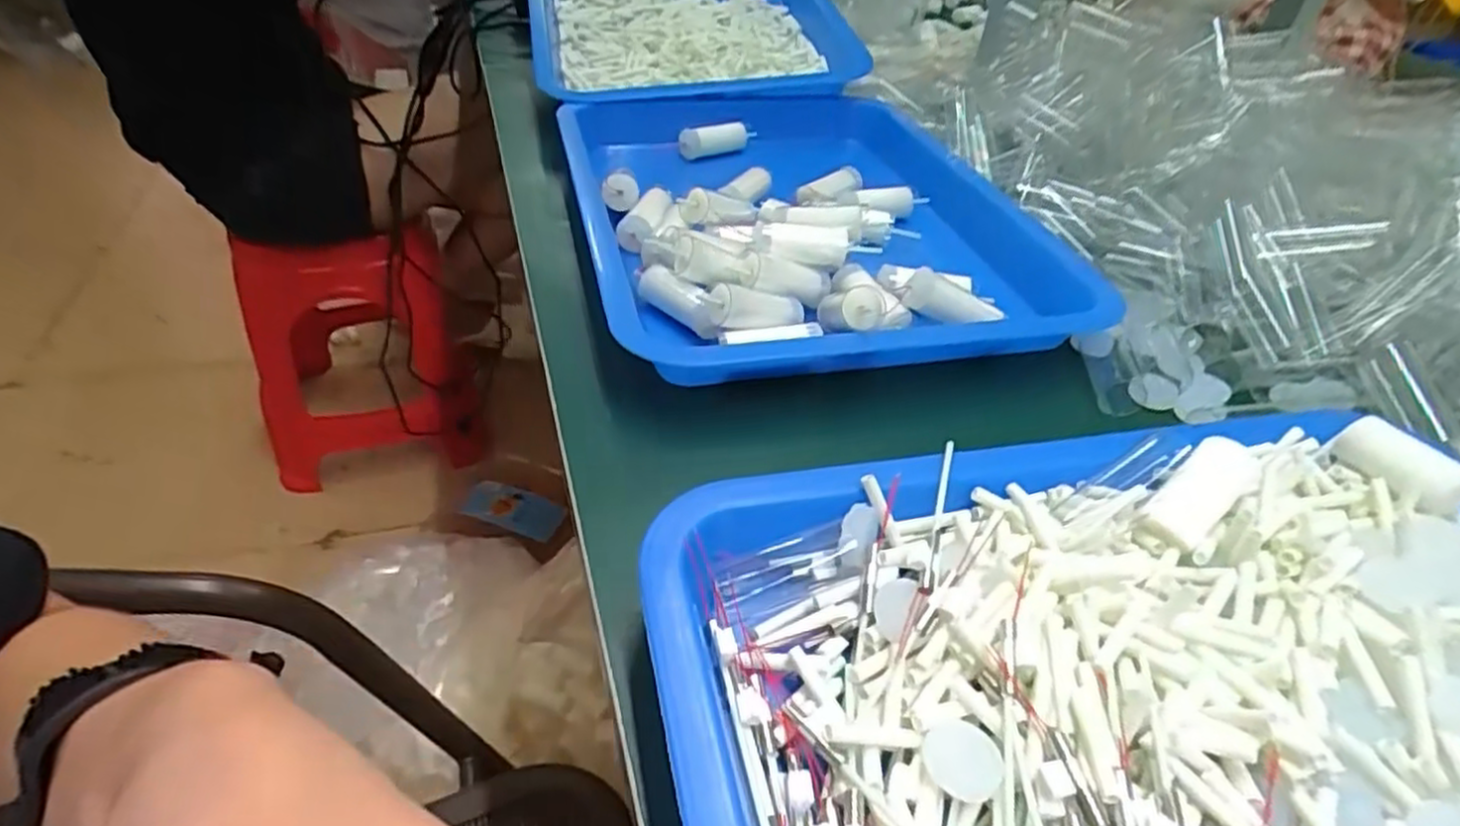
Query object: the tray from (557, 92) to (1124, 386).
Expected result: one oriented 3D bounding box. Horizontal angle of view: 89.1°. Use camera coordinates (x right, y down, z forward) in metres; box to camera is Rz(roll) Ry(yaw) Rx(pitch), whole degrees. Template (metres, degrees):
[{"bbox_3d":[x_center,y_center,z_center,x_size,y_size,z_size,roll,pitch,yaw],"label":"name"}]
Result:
[{"bbox_3d":[0.047,-0.123,0.463,0.279,0.048,0.323,-7,42,-14],"label":"tray"}]

